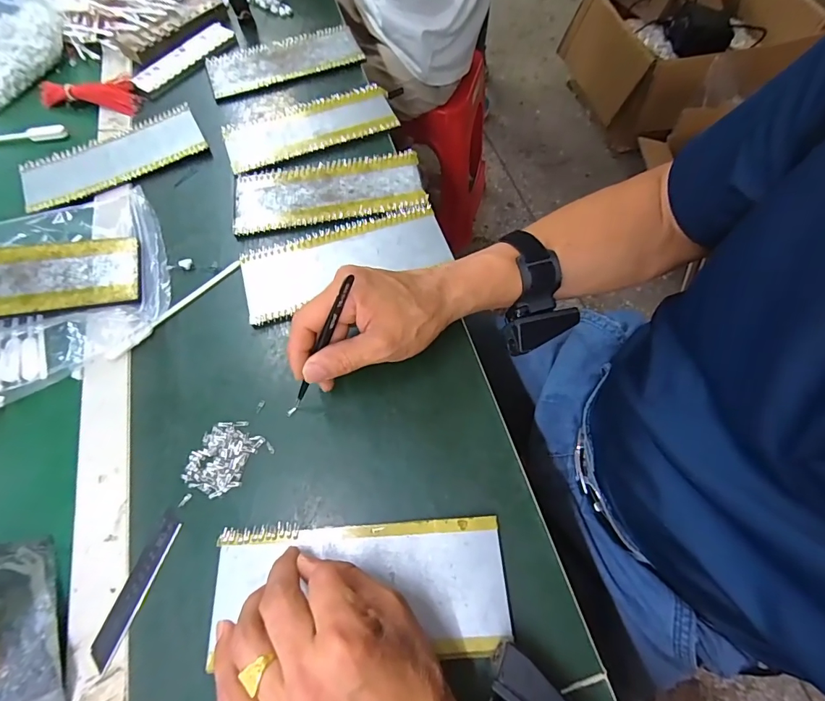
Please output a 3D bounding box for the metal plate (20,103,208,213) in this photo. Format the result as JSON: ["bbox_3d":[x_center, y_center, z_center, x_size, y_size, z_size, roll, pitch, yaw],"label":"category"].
[{"bbox_3d":[-0.343,-0.224,0.483,0.197,0.006,0.087,-27,68,-10],"label":"metal plate"}]

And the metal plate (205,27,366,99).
[{"bbox_3d":[-0.171,-0.387,0.555,0.197,0.008,0.088,-17,67,-6],"label":"metal plate"}]

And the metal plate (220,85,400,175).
[{"bbox_3d":[-0.122,-0.268,0.497,0.199,0.006,0.087,-19,67,-7],"label":"metal plate"}]

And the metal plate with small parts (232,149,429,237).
[{"bbox_3d":[-0.091,-0.172,0.451,0.199,0.005,0.083,-9,66,-2],"label":"metal plate with small parts"}]

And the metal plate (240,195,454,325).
[{"bbox_3d":[-0.066,-0.091,0.415,0.199,0.006,0.082,-18,67,-6],"label":"metal plate"}]

